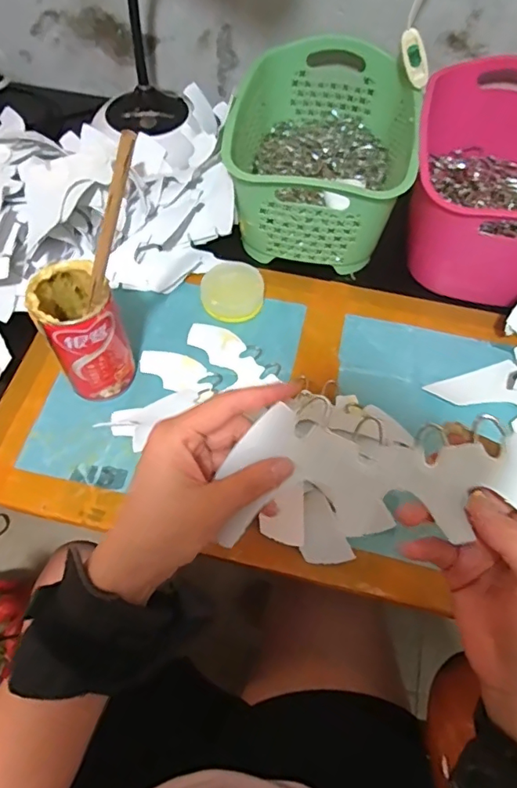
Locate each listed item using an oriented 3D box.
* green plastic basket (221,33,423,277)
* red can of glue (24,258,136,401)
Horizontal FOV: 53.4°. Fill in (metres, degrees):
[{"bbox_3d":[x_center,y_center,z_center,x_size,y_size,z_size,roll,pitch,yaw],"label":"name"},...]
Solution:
[{"bbox_3d":[0.072,-0.277,0.595,0.191,0.121,0.258,10,60,4],"label":"green plastic basket"},{"bbox_3d":[-0.156,-0.054,0.459,0.062,0.122,0.068,1,60,-2],"label":"red can of glue"}]

